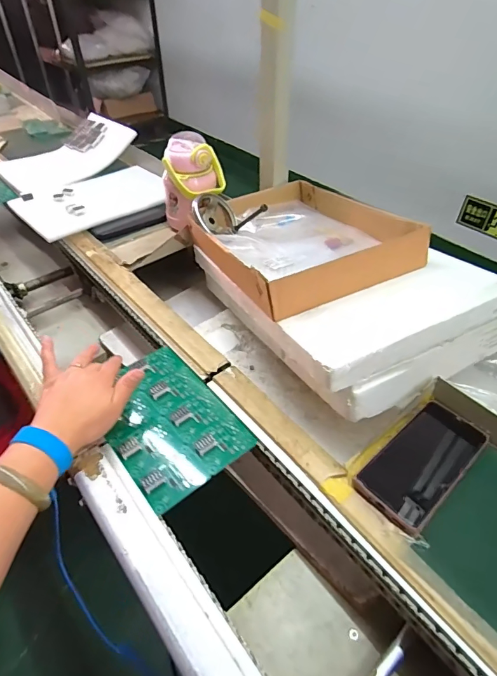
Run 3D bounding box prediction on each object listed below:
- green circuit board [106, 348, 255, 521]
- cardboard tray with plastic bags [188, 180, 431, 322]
[{"bbox_3d":[-0.104,0.099,0.511,0.139,0.010,0.202,-28,51,-28],"label":"green circuit board"},{"bbox_3d":[0.070,-0.165,0.678,0.263,0.069,0.365,-18,37,-17],"label":"cardboard tray with plastic bags"}]

